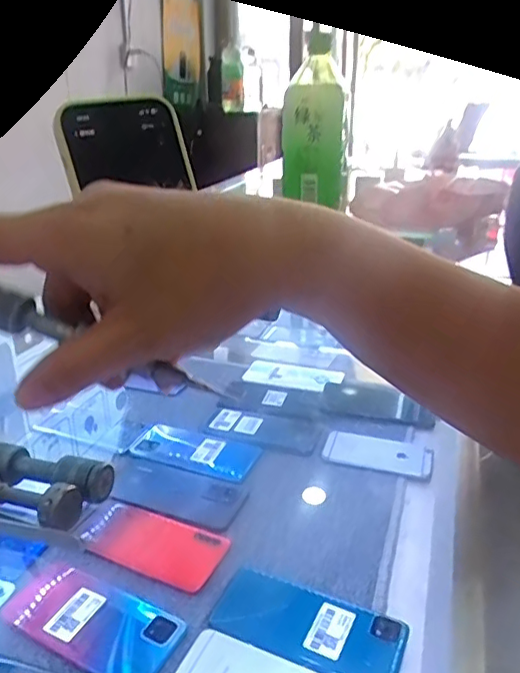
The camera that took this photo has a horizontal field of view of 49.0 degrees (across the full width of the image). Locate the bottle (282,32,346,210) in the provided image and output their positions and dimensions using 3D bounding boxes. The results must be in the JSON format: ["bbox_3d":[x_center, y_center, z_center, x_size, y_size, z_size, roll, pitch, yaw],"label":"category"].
[{"bbox_3d":[0.070,-0.261,0.703,0.073,0.189,0.068,7,24,16],"label":"bottle"}]

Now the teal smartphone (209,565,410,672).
[{"bbox_3d":[0.042,0.249,0.499,0.163,0.009,0.076,13,26,26],"label":"teal smartphone"}]

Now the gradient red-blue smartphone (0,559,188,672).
[{"bbox_3d":[-0.149,0.249,0.507,0.161,0.005,0.074,12,26,26],"label":"gradient red-blue smartphone"}]

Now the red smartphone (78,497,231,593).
[{"bbox_3d":[-0.116,0.213,0.595,0.159,0.010,0.070,12,26,25],"label":"red smartphone"}]

